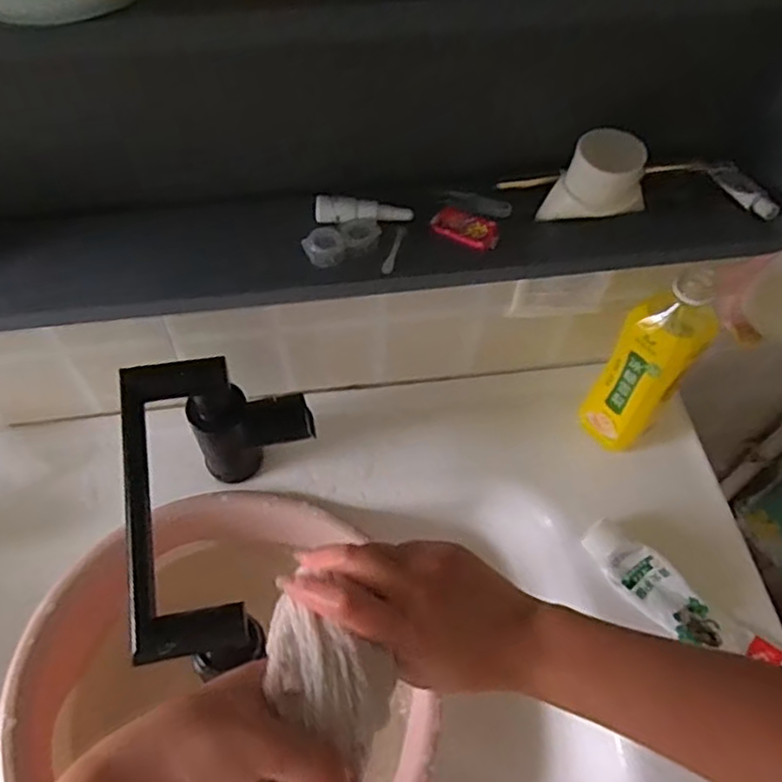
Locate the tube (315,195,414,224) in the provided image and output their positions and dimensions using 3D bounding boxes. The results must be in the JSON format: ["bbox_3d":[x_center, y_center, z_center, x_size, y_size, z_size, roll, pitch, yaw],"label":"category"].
[{"bbox_3d":[-0.017,-0.116,0.427,0.061,0.013,0.011,-2,57,-3],"label":"tube"}]

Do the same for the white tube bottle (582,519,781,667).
[{"bbox_3d":[0.244,0.179,0.563,0.180,0.033,0.046,32,62,18],"label":"white tube bottle"}]

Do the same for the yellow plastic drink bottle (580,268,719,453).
[{"bbox_3d":[0.220,-0.024,0.572,0.061,0.191,0.055,37,63,20],"label":"yellow plastic drink bottle"}]

